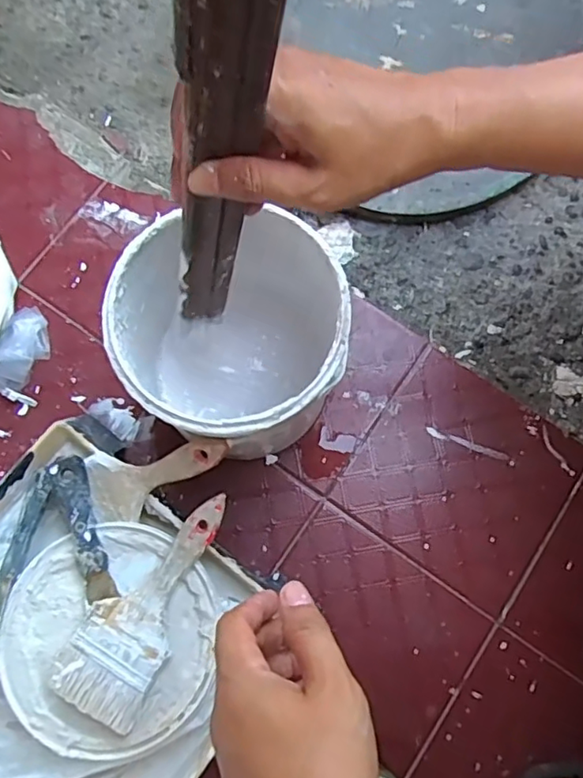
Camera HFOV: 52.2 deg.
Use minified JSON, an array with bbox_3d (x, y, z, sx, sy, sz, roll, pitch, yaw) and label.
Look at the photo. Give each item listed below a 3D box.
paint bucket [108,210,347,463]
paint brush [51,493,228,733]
[{"bbox_3d":[-0.037,-0.040,0.523,0.188,0.187,0.169,-44,81,-9],"label":"paint bucket"},{"bbox_3d":[-0.117,0.169,0.484,0.071,0.022,0.186,26,78,6],"label":"paint brush"}]

